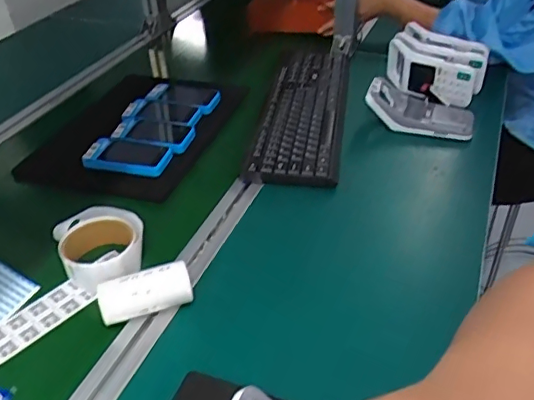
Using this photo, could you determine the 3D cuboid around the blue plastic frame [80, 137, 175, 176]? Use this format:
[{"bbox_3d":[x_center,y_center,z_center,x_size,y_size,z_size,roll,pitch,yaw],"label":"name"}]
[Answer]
[{"bbox_3d":[-0.203,-0.063,0.814,0.121,0.018,0.067,5,37,10],"label":"blue plastic frame"}]

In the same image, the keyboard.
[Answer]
[{"bbox_3d":[0.059,-0.157,0.919,0.136,0.039,0.413,4,37,8],"label":"keyboard"}]

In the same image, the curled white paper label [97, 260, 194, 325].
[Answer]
[{"bbox_3d":[-0.127,0.102,0.588,0.093,0.048,0.039,-12,38,-13],"label":"curled white paper label"}]

